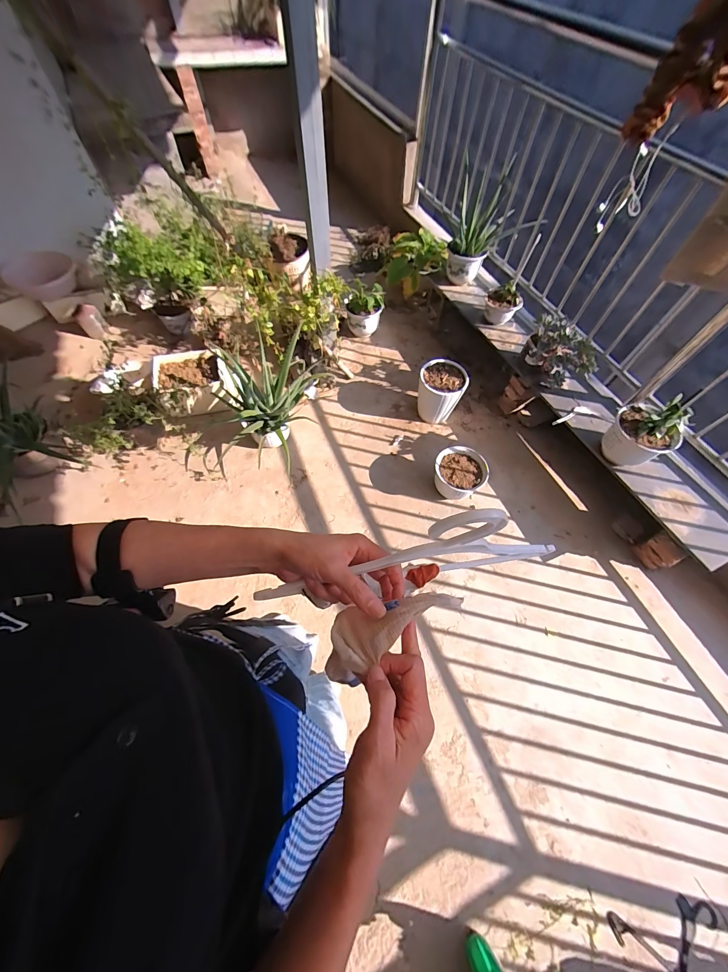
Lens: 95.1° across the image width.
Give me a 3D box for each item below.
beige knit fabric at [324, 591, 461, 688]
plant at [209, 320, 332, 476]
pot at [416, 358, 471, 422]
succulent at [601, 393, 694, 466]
[{"bbox_3d":[0.027,0.131,0.323,0.138,0.039,0.060,-24,64,-7],"label":"beige knit fabric"},{"bbox_3d":[-0.476,-0.410,1.592,0.492,0.483,0.477,-4,62,-4],"label":"plant"},{"bbox_3d":[0.396,-0.487,1.762,0.233,0.257,0.255,14,63,6],"label":"pot"},{"bbox_3d":[1.094,-0.215,1.302,0.233,0.250,0.216,1,62,-1],"label":"succulent"}]

